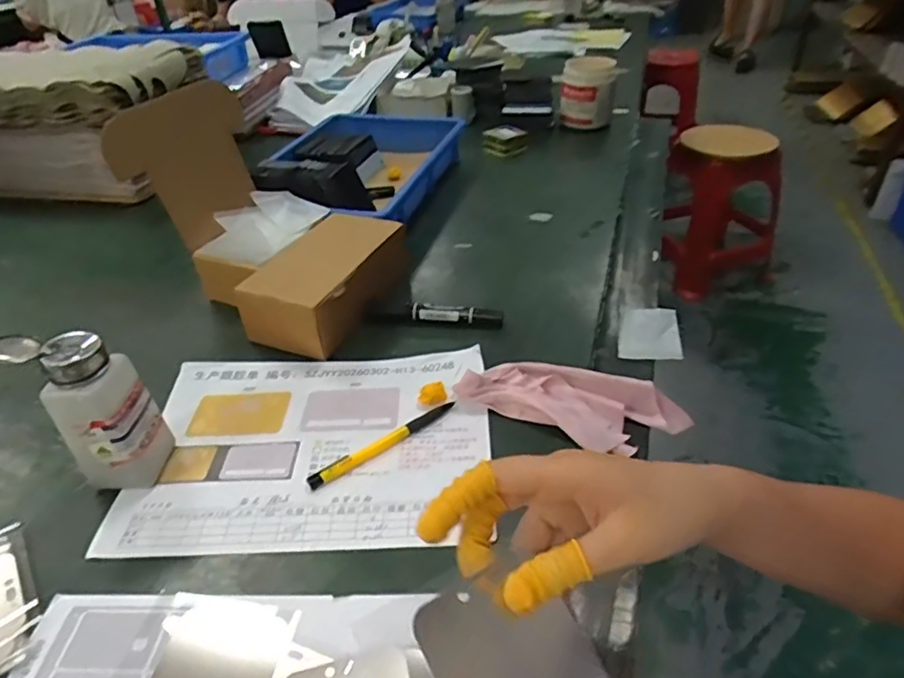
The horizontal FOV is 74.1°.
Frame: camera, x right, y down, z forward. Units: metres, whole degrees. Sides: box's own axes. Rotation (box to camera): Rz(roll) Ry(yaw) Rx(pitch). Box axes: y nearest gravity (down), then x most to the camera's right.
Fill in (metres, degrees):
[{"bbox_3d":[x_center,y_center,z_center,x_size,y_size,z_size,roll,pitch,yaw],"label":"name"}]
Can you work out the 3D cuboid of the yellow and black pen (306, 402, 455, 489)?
[{"bbox_3d":[-0.056,0.085,0.500,0.140,0.008,0.015,-29,45,-30],"label":"yellow and black pen"}]

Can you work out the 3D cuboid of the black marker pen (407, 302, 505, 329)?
[{"bbox_3d":[0.004,-0.025,0.627,0.099,0.019,0.020,7,39,13],"label":"black marker pen"}]

